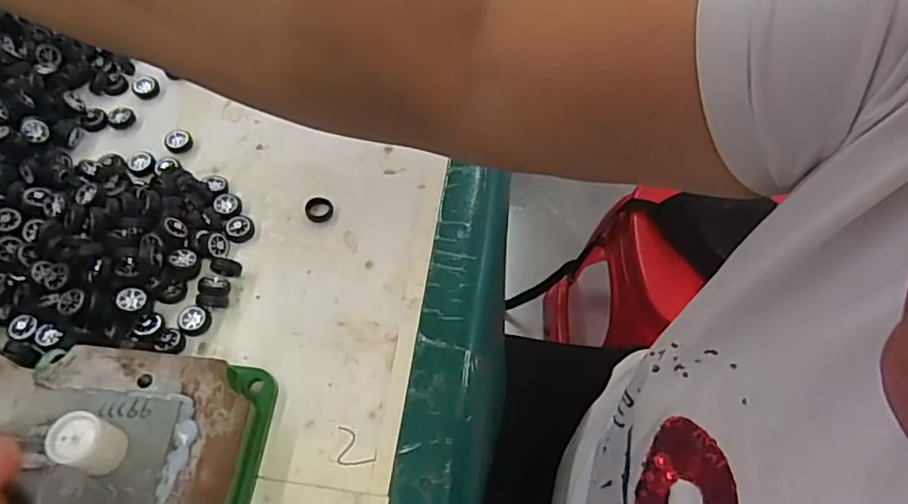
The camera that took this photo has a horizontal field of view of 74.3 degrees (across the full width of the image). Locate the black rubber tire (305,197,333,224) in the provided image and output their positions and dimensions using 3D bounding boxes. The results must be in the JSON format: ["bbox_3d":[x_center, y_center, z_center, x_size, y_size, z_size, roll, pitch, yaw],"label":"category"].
[{"bbox_3d":[-0.100,-0.031,0.444,0.020,0.007,0.019,-15,61,-11],"label":"black rubber tire"}]

